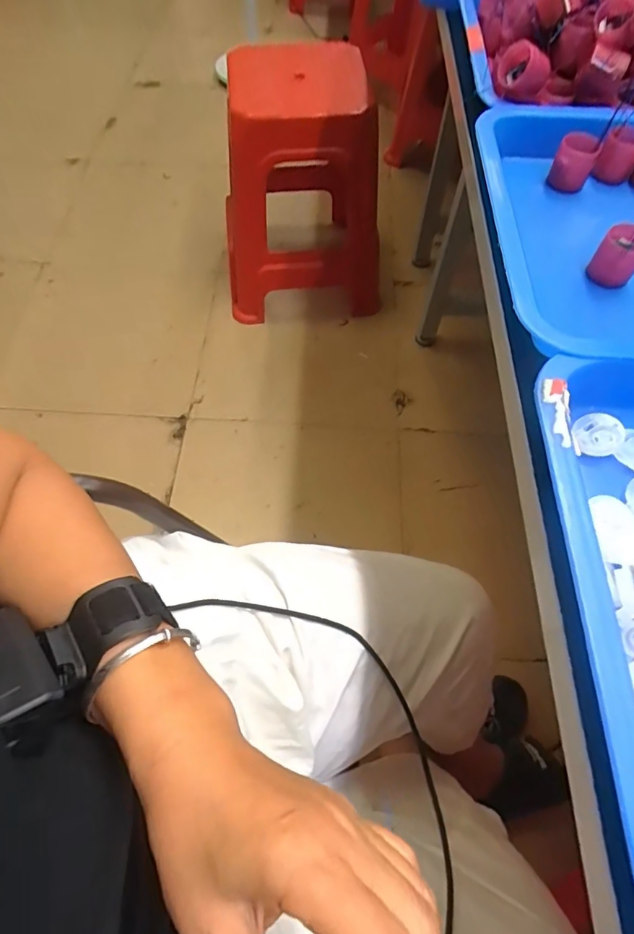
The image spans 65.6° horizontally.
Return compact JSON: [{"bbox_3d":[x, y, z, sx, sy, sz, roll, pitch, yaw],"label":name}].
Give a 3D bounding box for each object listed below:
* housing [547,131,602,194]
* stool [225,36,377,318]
[{"bbox_3d":[0.201,-0.238,0.386,0.029,0.031,0.031,27,65,13],"label":"housing"},{"bbox_3d":[-0.051,-0.690,1.266,0.402,0.473,0.387,-7,62,-4],"label":"stool"}]

